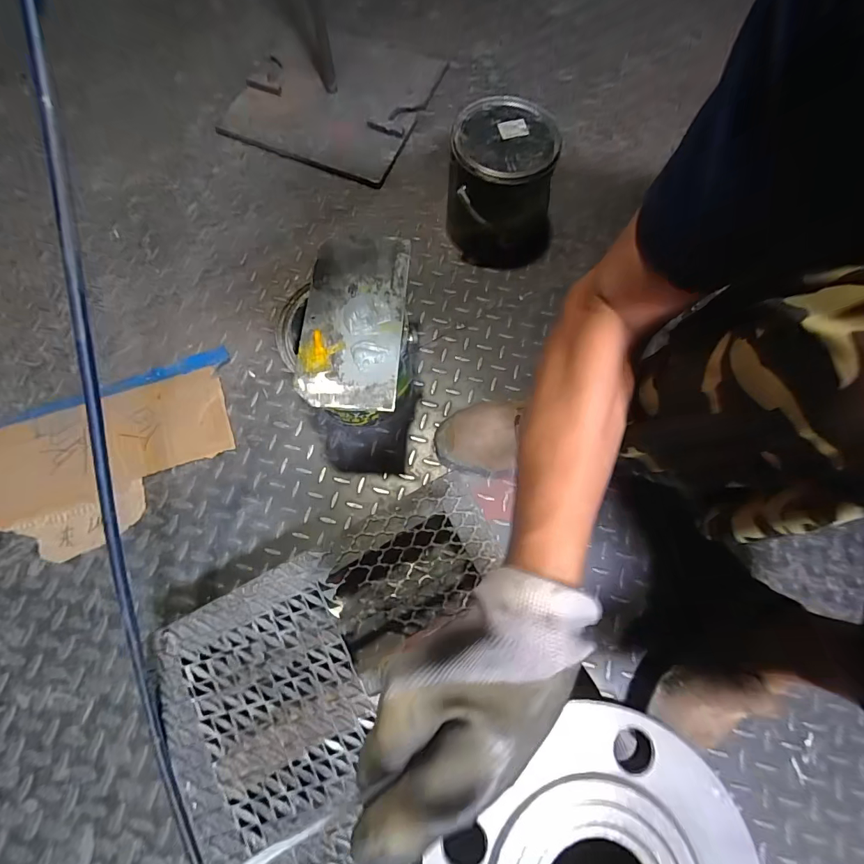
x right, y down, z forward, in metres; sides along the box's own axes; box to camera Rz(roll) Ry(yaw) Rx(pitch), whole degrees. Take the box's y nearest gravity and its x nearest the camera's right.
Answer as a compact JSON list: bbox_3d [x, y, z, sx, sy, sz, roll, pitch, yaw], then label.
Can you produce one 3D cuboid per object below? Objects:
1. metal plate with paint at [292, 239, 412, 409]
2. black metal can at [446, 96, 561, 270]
[{"bbox_3d":[-0.095,-0.143,0.511,0.119,0.010,0.239,3,72,1],"label":"metal plate with paint"},{"bbox_3d":[0.114,-0.393,0.669,0.172,0.167,0.165,-1,73,-1],"label":"black metal can"}]

